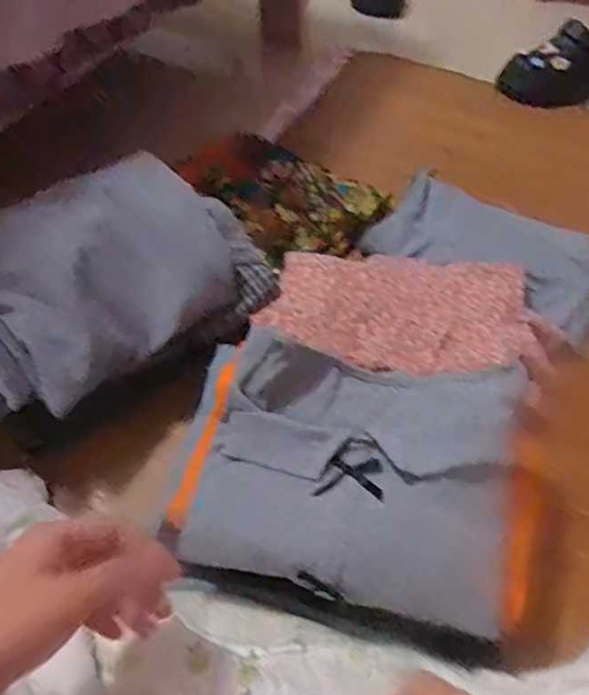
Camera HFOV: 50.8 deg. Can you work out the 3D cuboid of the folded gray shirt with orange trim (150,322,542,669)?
[{"bbox_3d":[0.045,0.105,0.503,0.283,0.080,0.209,10,53,7],"label":"folded gray shirt with orange trim"}]

